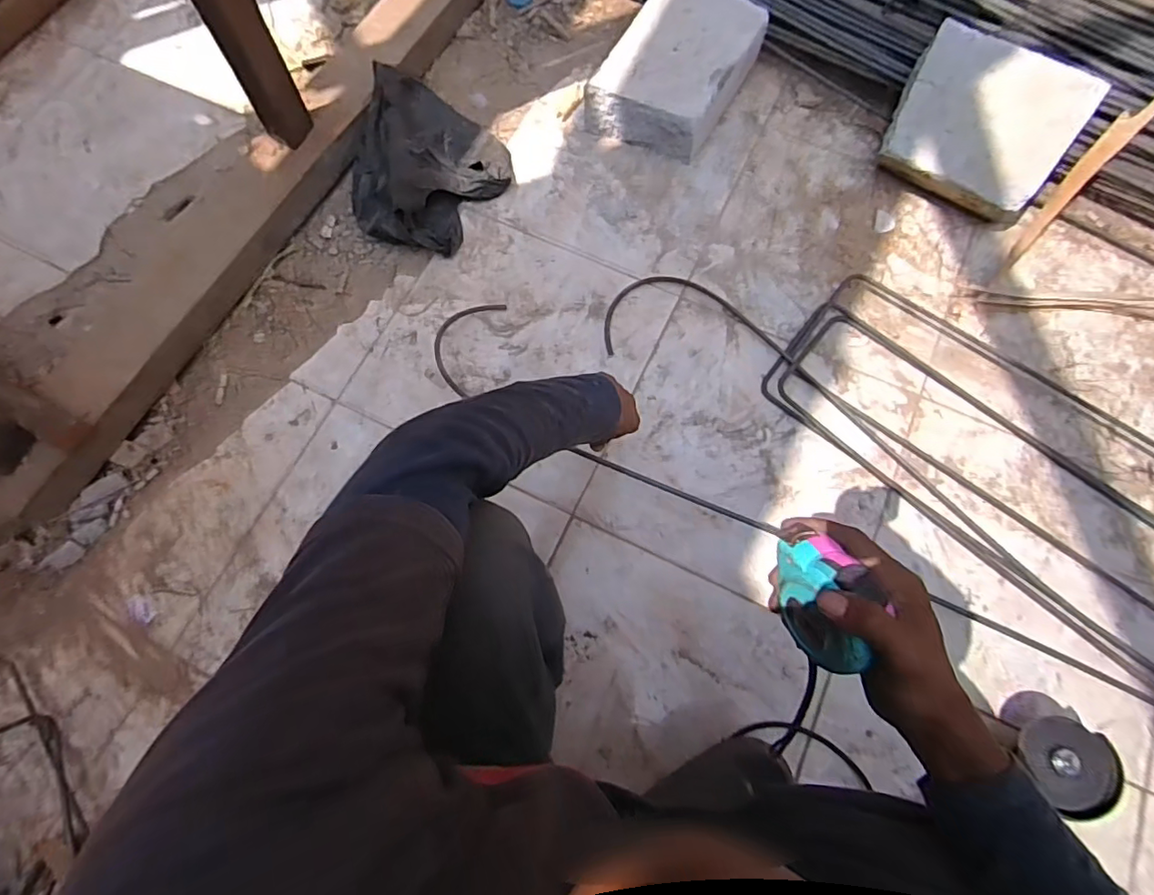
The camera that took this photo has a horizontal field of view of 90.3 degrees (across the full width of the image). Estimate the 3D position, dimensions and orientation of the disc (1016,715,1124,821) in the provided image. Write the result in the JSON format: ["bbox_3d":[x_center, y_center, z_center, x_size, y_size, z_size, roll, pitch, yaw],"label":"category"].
[{"bbox_3d":[0.546,0.350,0.630,0.096,0.012,0.095,-3,66,6],"label":"disc"}]

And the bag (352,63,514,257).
[{"bbox_3d":[-0.263,-0.481,0.953,0.268,0.091,0.293,30,74,9],"label":"bag"}]

